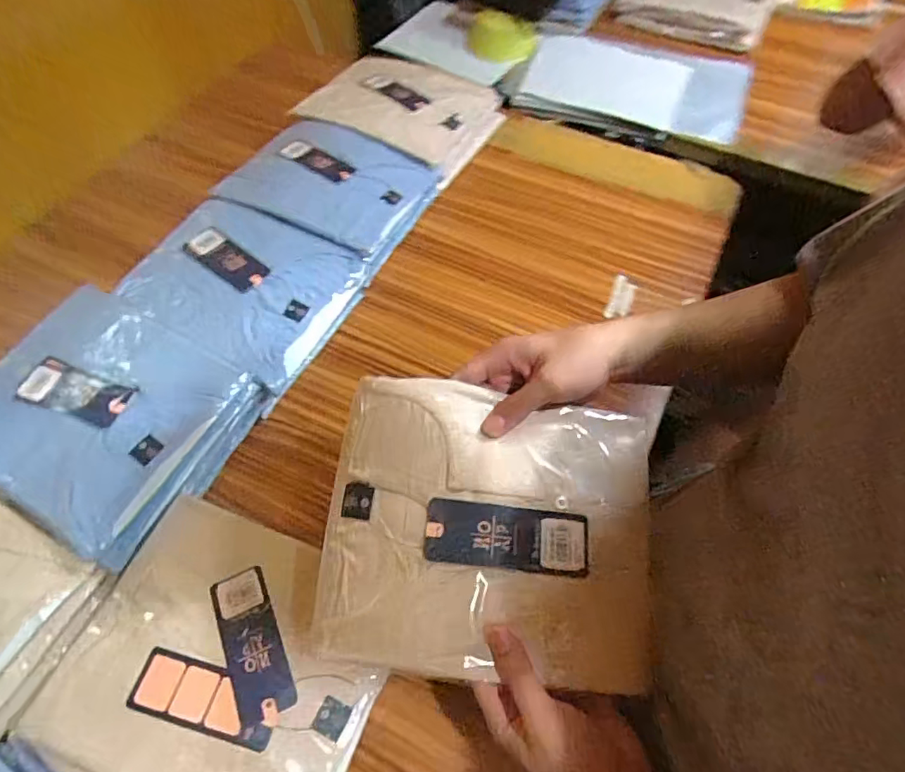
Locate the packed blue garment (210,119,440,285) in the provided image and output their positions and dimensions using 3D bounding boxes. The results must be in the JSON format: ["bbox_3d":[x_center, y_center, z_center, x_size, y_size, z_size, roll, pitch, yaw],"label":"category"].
[{"bbox_3d":[-0.173,-0.277,0.750,0.261,0.086,0.205,24,63,13],"label":"packed blue garment"}]

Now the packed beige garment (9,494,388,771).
[{"bbox_3d":[-0.191,0.226,0.444,0.257,0.027,0.217,19,62,11],"label":"packed beige garment"}]

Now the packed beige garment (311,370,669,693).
[{"bbox_3d":[0.034,0.097,0.397,0.247,0.045,0.211,4,60,2],"label":"packed beige garment"}]

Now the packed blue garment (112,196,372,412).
[{"bbox_3d":[-0.255,-0.124,0.632,0.247,0.043,0.207,28,60,6],"label":"packed blue garment"}]

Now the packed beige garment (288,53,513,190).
[{"bbox_3d":[-0.076,-0.438,0.844,0.271,0.080,0.227,19,62,11],"label":"packed beige garment"}]

